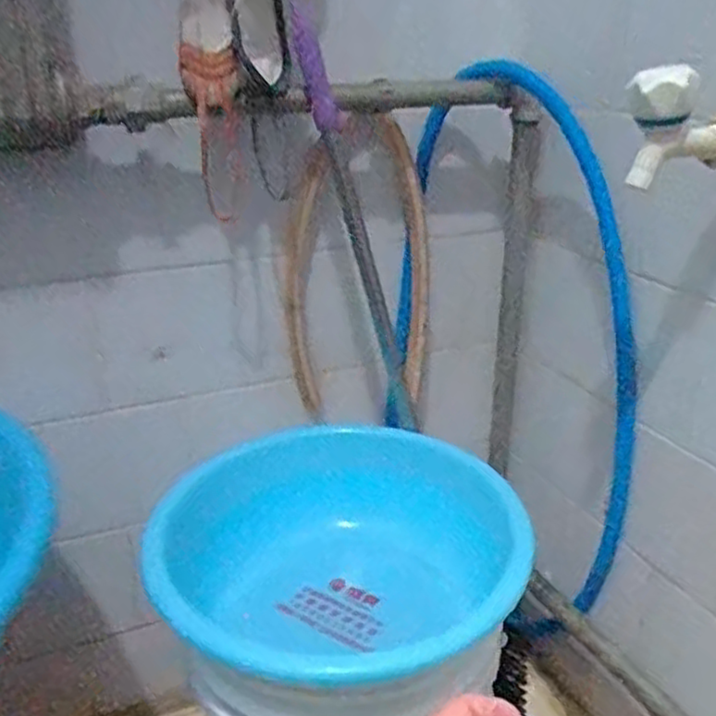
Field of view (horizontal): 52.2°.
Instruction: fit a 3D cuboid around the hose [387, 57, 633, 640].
[{"bbox_3d":[0.175,0.034,0.864,0.288,0.704,0.100,9,26,25],"label":"hose"}]

